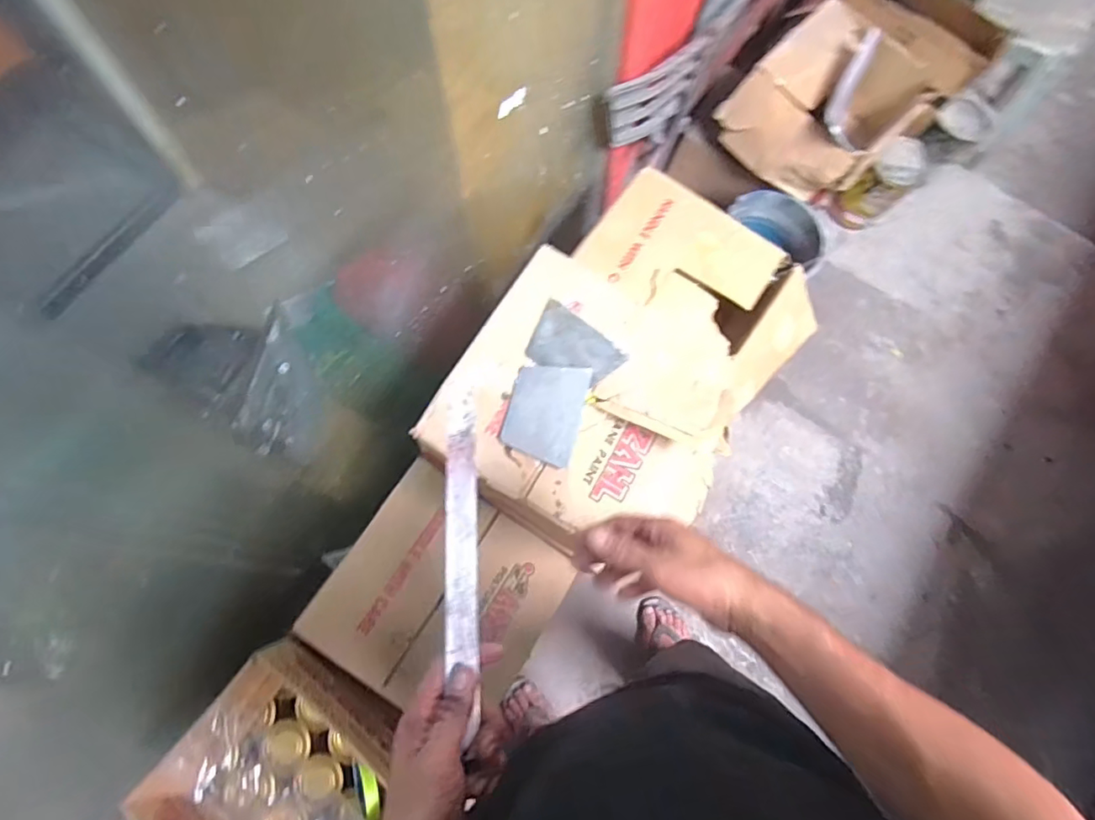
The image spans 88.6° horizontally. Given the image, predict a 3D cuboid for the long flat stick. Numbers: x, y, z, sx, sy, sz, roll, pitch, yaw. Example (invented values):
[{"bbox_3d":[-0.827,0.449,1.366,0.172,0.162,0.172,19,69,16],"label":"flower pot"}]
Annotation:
[{"bbox_3d":[-0.073,0.114,0.475,0.027,0.011,0.266,-3,69,-2],"label":"long flat stick"}]

